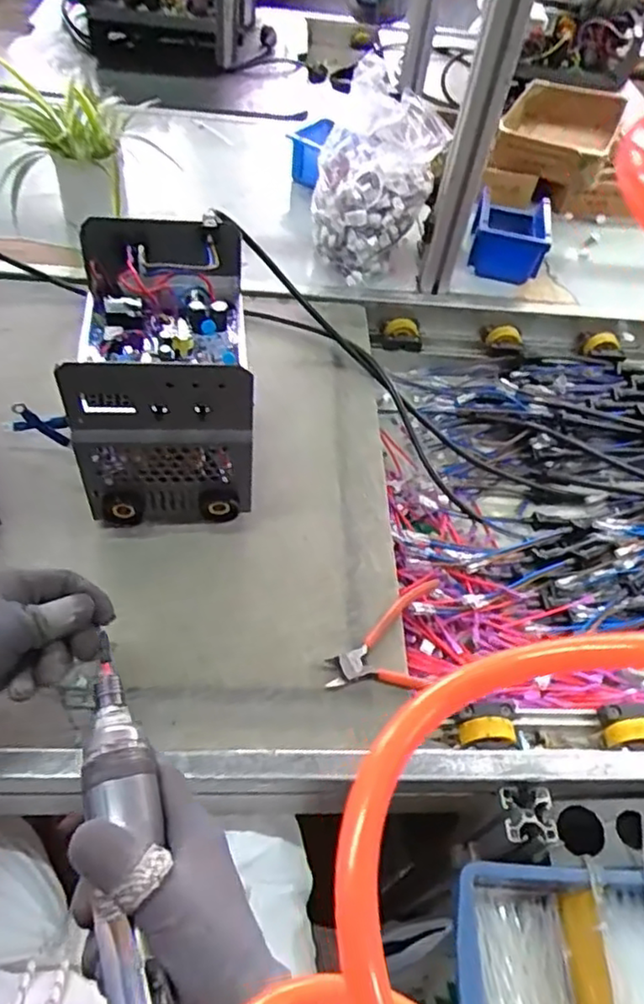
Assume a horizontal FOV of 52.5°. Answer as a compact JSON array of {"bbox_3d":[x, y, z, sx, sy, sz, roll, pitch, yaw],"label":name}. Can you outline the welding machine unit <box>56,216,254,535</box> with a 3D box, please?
[{"bbox_3d":[-0.147,-0.123,0.644,0.154,0.200,0.253,0,52,-8],"label":"welding machine unit"}]

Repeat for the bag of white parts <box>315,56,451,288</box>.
[{"bbox_3d":[0.070,-0.425,0.888,0.152,0.200,0.164,23,53,10],"label":"bag of white parts"}]

